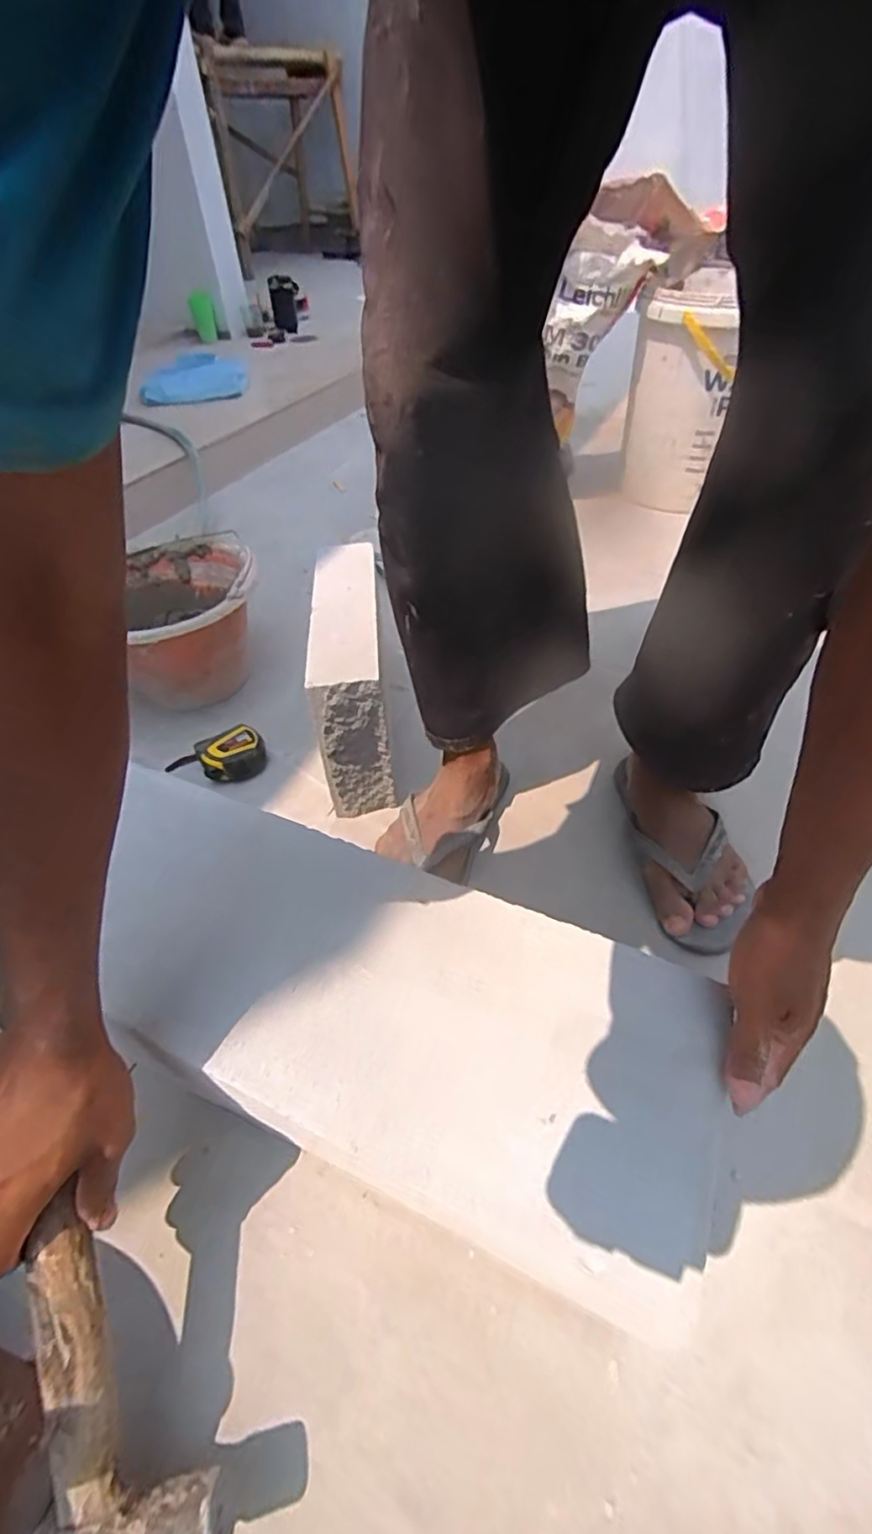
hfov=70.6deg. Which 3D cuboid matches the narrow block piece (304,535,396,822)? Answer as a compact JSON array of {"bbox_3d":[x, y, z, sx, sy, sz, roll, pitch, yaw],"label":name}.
[{"bbox_3d":[-0.099,-0.111,0.746,0.070,0.186,0.271,-6,45,-2],"label":"narrow block piece"}]

